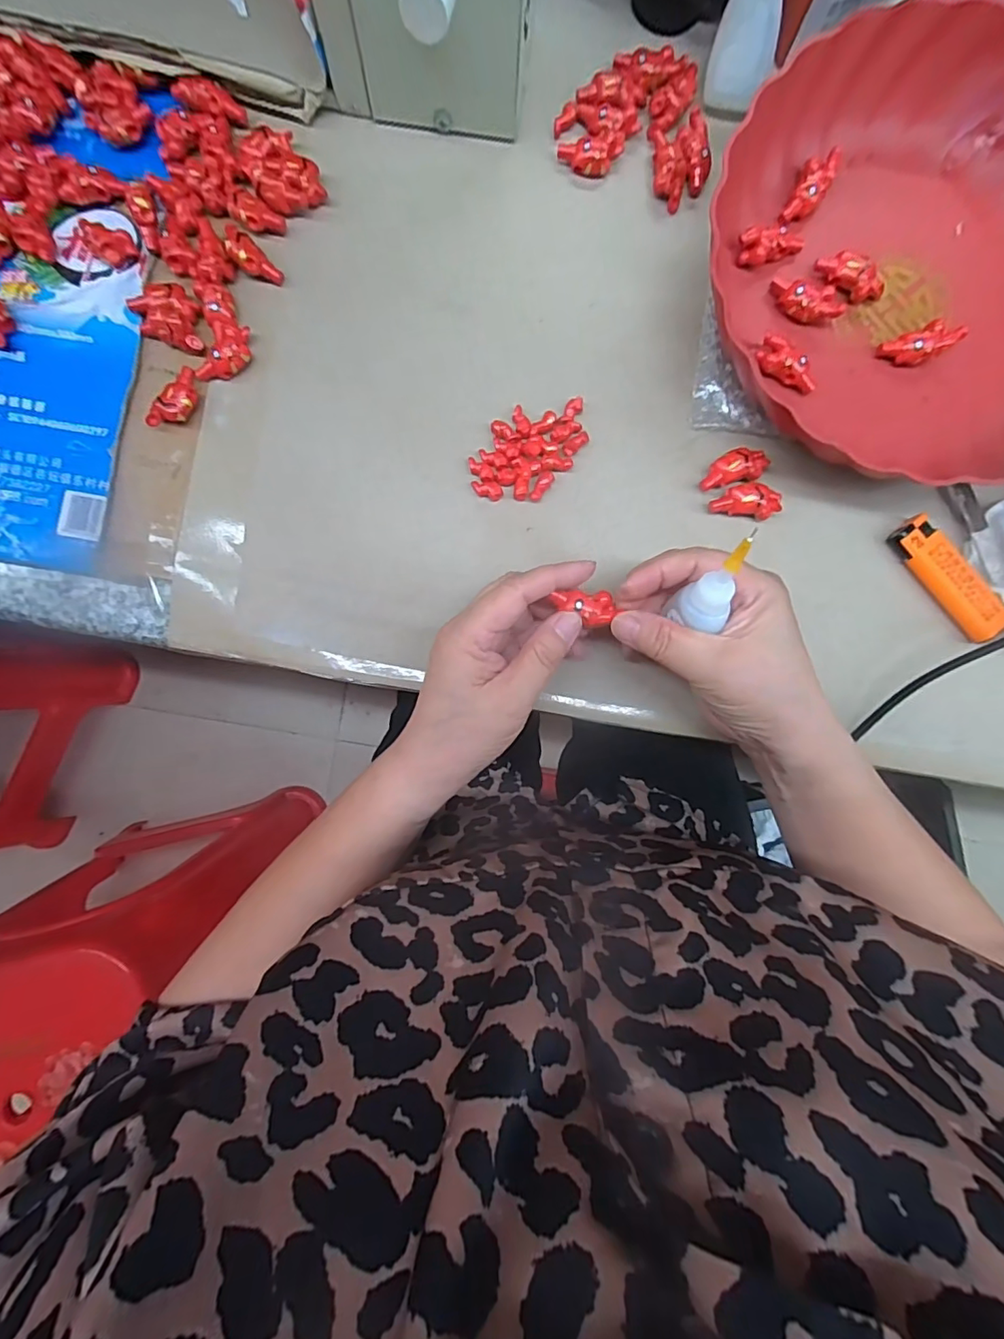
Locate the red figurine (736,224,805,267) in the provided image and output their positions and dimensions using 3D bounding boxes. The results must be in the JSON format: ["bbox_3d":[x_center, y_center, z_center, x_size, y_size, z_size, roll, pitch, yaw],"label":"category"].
[{"bbox_3d":[0.155,-0.242,0.304,0.036,0.008,0.017,-1,92,-1],"label":"red figurine"}]

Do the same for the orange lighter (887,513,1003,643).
[{"bbox_3d":[0.263,-0.055,0.310,0.027,0.013,0.080,-39,92,0],"label":"orange lighter"}]

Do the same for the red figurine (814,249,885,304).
[{"bbox_3d":[0.201,-0.226,0.306,0.041,0.013,0.016,35,91,-1],"label":"red figurine"}]

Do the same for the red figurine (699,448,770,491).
[{"bbox_3d":[0.135,-0.117,0.308,0.039,0.011,0.018,-11,92,0],"label":"red figurine"}]

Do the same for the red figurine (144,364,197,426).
[{"bbox_3d":[-0.186,-0.153,0.304,0.018,0.014,0.039,34,91,-1],"label":"red figurine"}]

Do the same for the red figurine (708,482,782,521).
[{"bbox_3d":[0.142,-0.097,0.307,0.042,0.013,0.020,-3,92,-1],"label":"red figurine"}]

